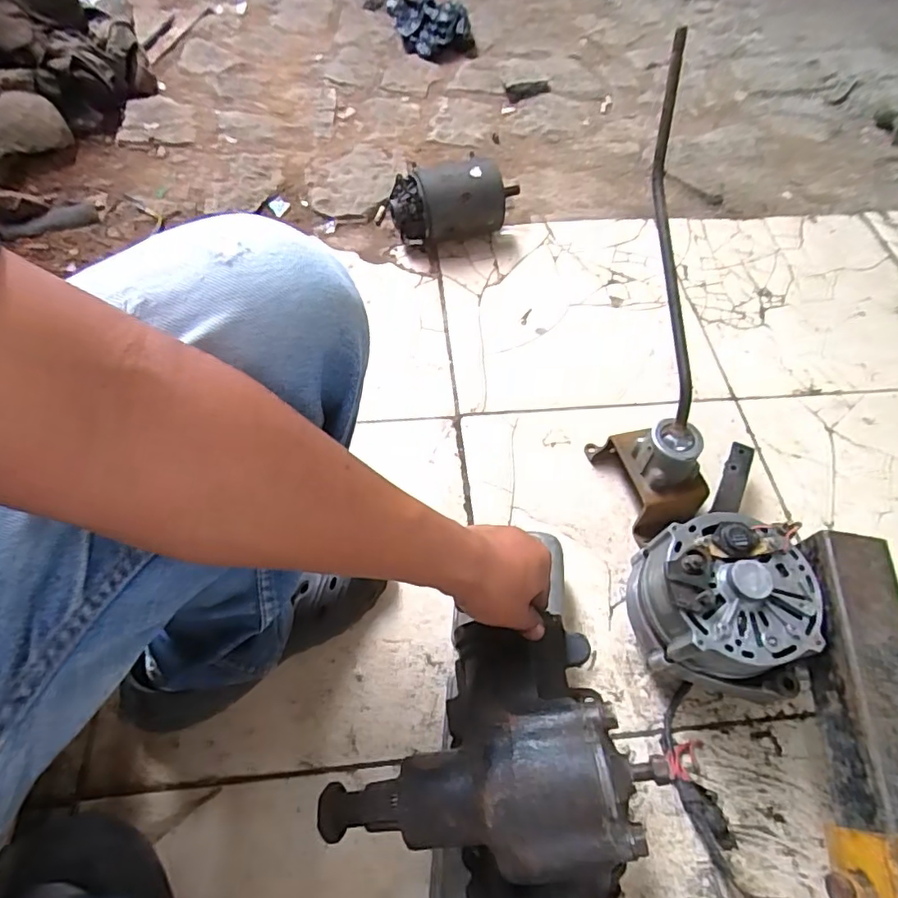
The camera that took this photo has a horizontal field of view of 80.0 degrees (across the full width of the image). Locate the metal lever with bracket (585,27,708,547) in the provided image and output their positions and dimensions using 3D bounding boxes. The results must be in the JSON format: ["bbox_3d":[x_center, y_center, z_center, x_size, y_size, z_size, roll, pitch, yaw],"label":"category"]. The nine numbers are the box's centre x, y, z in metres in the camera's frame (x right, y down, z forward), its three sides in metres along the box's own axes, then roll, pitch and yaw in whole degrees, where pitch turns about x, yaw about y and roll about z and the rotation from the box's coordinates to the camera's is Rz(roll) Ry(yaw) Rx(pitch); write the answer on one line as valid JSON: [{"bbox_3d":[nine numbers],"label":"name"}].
[{"bbox_3d":[0.236,-0.149,0.613,0.113,0.134,0.525,-3,105,0],"label":"metal lever with bracket"}]

